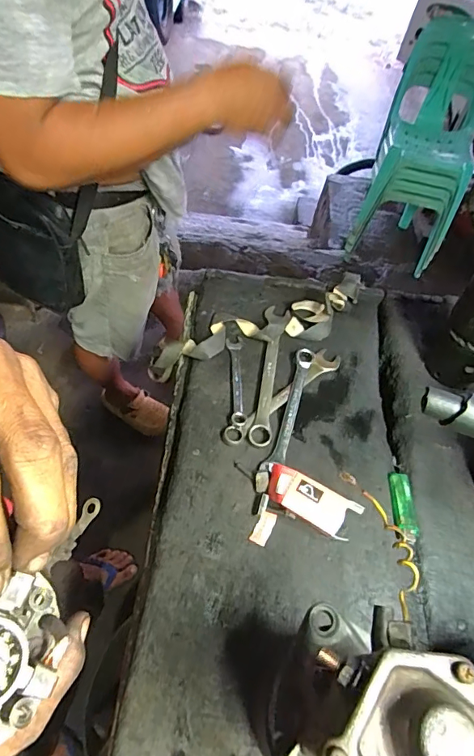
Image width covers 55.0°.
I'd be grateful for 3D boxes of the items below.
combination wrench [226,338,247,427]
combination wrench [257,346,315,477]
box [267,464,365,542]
[{"bbox_3d":[-0.002,0.000,0.604,0.023,0.014,0.145,3,56,-6],"label":"combination wrench"},{"bbox_3d":[0.067,0.039,0.580,0.024,0.015,0.192,19,56,5],"label":"combination wrench"},{"bbox_3d":[0.076,0.137,0.499,0.105,0.044,0.045,29,57,12],"label":"box"}]

